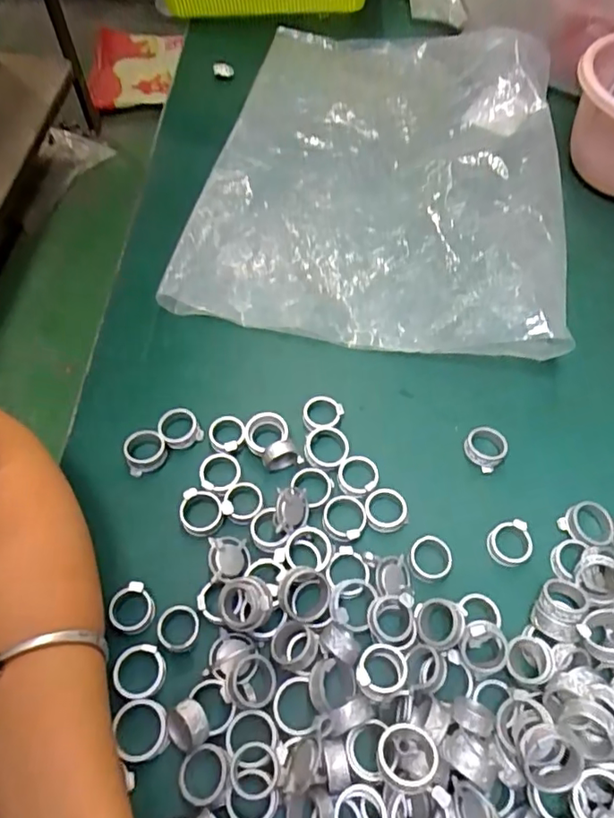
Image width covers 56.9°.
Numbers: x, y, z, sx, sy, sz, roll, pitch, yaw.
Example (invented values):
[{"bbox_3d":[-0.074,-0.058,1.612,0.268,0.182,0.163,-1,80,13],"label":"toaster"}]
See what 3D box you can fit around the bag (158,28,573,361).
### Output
[{"bbox_3d":[0.064,-0.216,0.485,0.281,0.046,0.377,5,60,12],"label":"bag"}]

